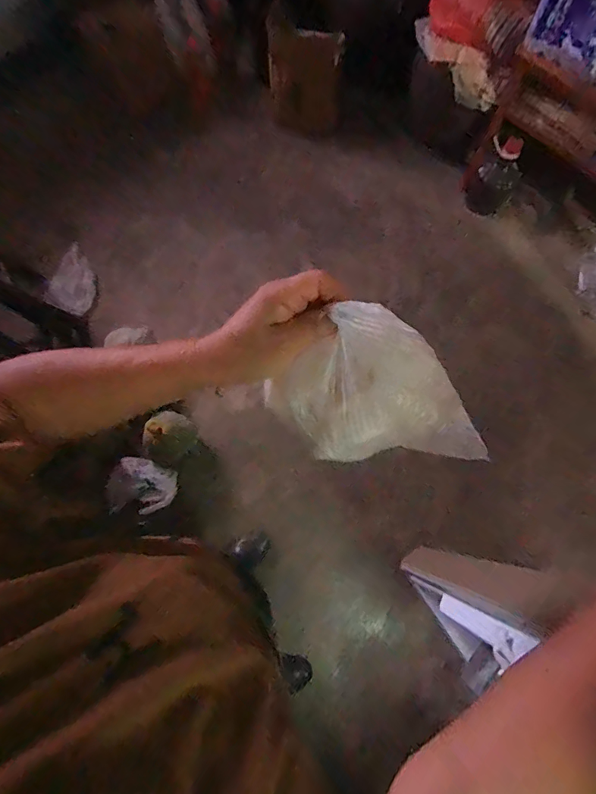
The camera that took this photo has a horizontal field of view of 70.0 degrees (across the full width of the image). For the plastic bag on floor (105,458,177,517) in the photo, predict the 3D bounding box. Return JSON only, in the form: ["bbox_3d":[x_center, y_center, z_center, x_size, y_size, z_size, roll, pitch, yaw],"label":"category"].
[{"bbox_3d":[-0.463,0.267,1.268,0.191,0.038,0.157,17,75,-35],"label":"plastic bag on floor"}]

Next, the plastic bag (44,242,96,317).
[{"bbox_3d":[-0.815,-0.424,1.570,0.143,0.070,0.236,22,75,5],"label":"plastic bag"}]

